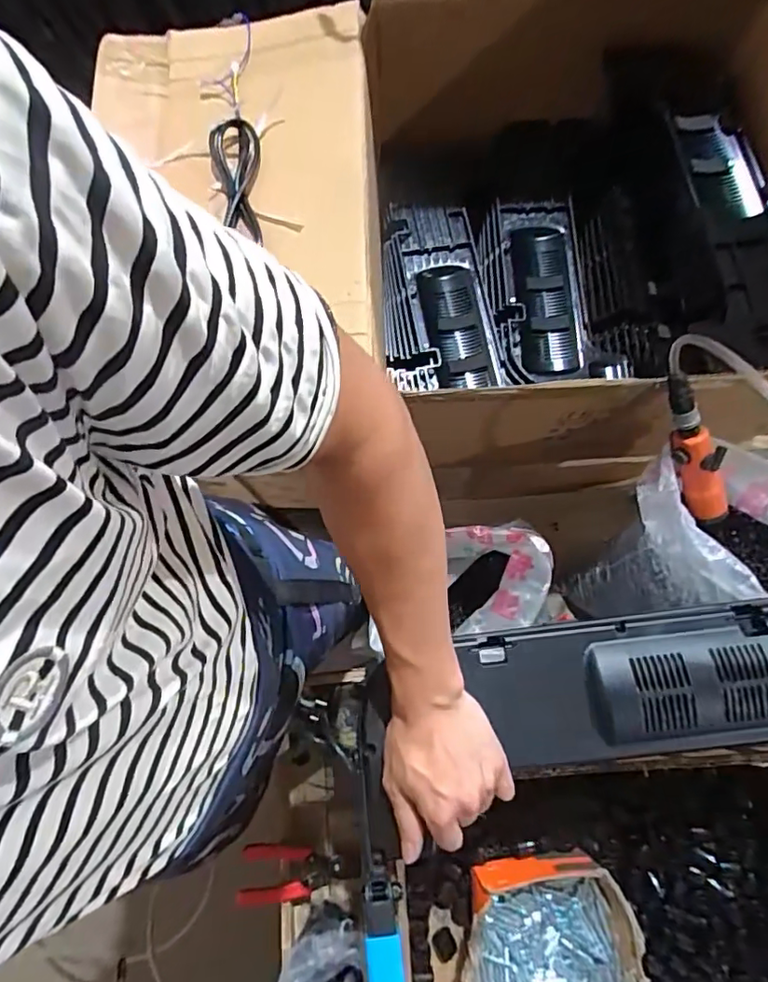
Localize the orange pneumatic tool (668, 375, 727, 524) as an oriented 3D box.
[{"bbox_3d":[0.342,-0.043,0.601,0.030,0.038,0.194,-33,117,-7],"label":"orange pneumatic tool"}]

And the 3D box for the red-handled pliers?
[{"bbox_3d":[-0.113,0.517,0.745,0.158,0.036,0.065,10,74,-18],"label":"red-handled pliers"}]

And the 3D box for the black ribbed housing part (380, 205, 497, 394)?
[{"bbox_3d":[0.076,-0.290,0.844,0.151,0.062,0.310,-4,75,0],"label":"black ribbed housing part"}]

